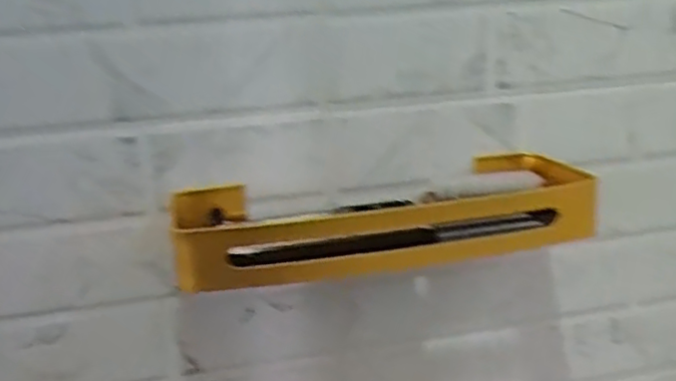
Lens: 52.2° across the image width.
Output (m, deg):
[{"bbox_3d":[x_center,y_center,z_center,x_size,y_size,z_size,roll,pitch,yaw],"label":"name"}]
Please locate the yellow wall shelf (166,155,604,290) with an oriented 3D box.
[{"bbox_3d":[0.029,0.021,0.547,0.304,0.045,0.124,-7,14,-12],"label":"yellow wall shelf"}]

